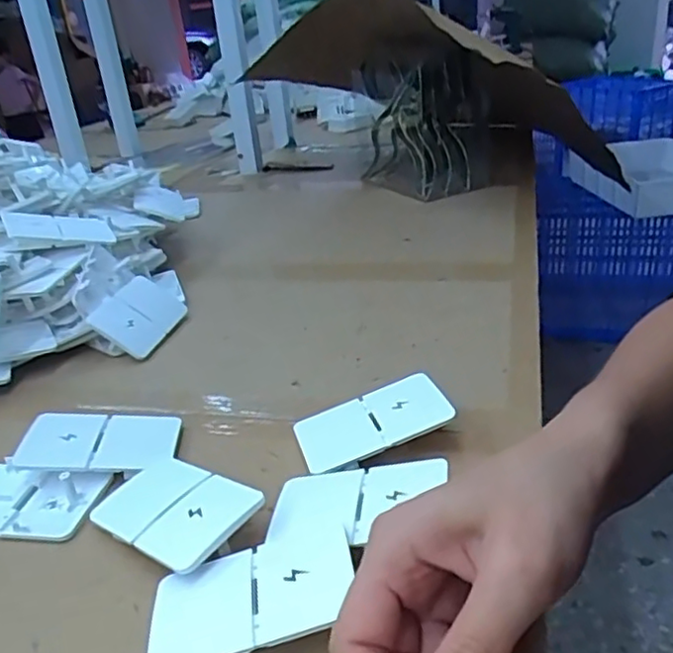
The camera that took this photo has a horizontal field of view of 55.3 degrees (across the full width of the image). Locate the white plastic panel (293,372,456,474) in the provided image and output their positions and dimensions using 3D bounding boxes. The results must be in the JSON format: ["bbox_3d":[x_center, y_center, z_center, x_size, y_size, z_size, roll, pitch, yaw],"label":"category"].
[{"bbox_3d":[0.020,0.055,0.371,0.087,0.005,0.052,-24,29,-1],"label":"white plastic panel"}]

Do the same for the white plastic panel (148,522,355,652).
[{"bbox_3d":[-0.035,0.112,0.268,0.086,0.005,0.054,-18,23,-5],"label":"white plastic panel"}]

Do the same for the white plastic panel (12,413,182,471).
[{"bbox_3d":[-0.139,0.067,0.381,0.089,0.006,0.053,1,25,-7],"label":"white plastic panel"}]

